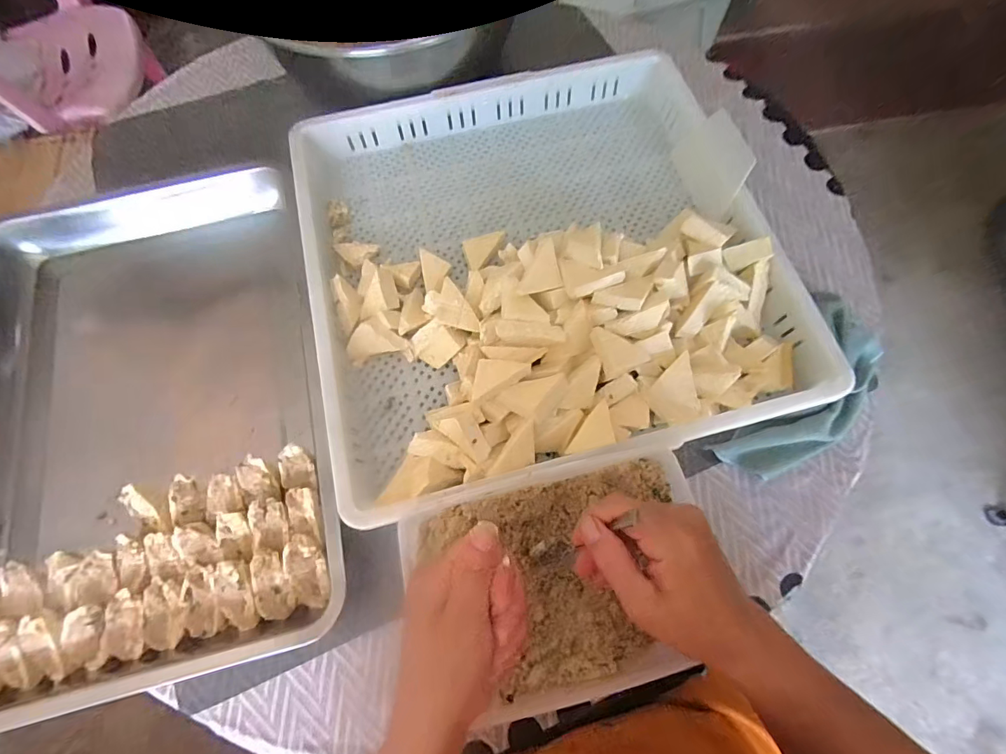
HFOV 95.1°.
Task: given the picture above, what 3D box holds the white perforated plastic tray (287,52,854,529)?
[{"bbox_3d":[0.035,-0.134,0.487,0.457,0.080,0.464,-15,67,-4],"label":"white perforated plastic tray"}]

